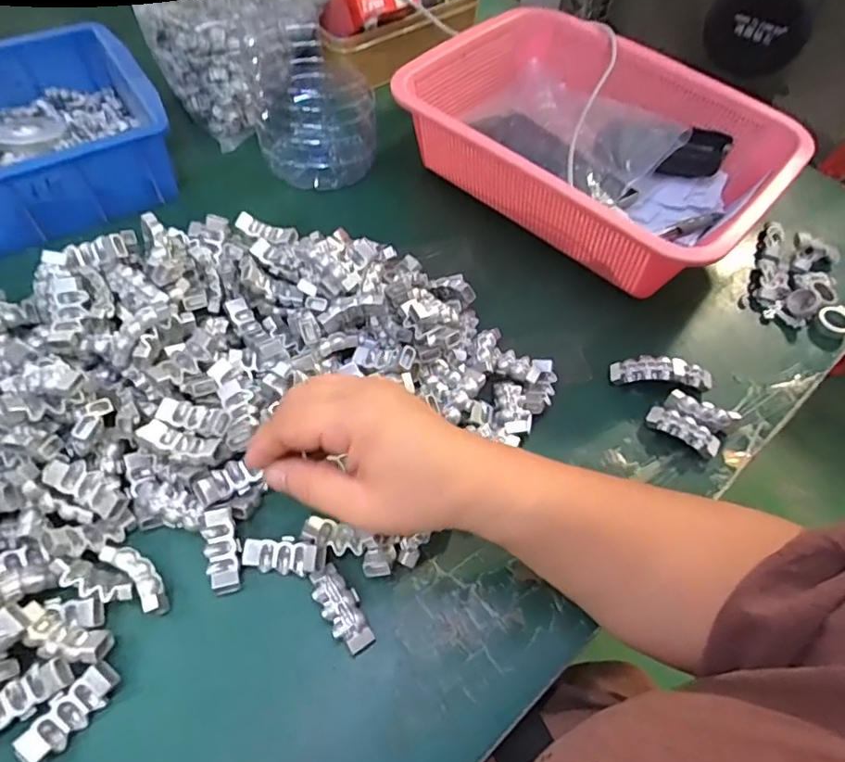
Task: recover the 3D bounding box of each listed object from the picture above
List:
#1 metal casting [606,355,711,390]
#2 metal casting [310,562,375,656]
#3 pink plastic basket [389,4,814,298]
[{"bbox_3d":[0.174,-0.005,0.409,0.070,0.023,0.018,8,56,-1],"label":"metal casting"},{"bbox_3d":[-0.044,0.125,0.311,0.020,0.015,0.048,-29,64,-22],"label":"metal casting"},{"bbox_3d":[0.146,-0.208,0.496,0.304,0.081,0.226,38,61,18],"label":"pink plastic basket"}]

